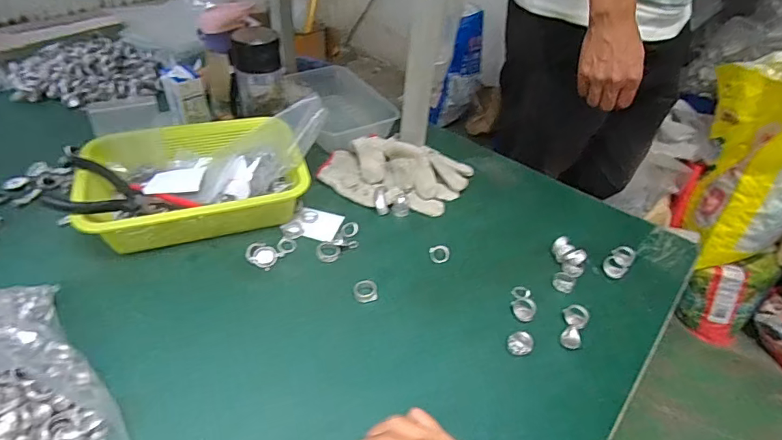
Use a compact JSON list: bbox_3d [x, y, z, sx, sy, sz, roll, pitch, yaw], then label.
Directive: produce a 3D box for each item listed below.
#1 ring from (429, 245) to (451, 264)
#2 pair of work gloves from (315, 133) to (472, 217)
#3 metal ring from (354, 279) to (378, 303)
[{"bbox_3d":[0.063,0.043,0.618,0.028,0.008,0.029,3,42,-2],"label":"ring"},{"bbox_3d":[0.009,-0.075,0.716,0.220,0.043,0.139,8,42,4],"label":"pair of work gloves"},{"bbox_3d":[-0.030,0.082,0.557,0.027,0.010,0.029,3,42,-2],"label":"metal ring"}]

